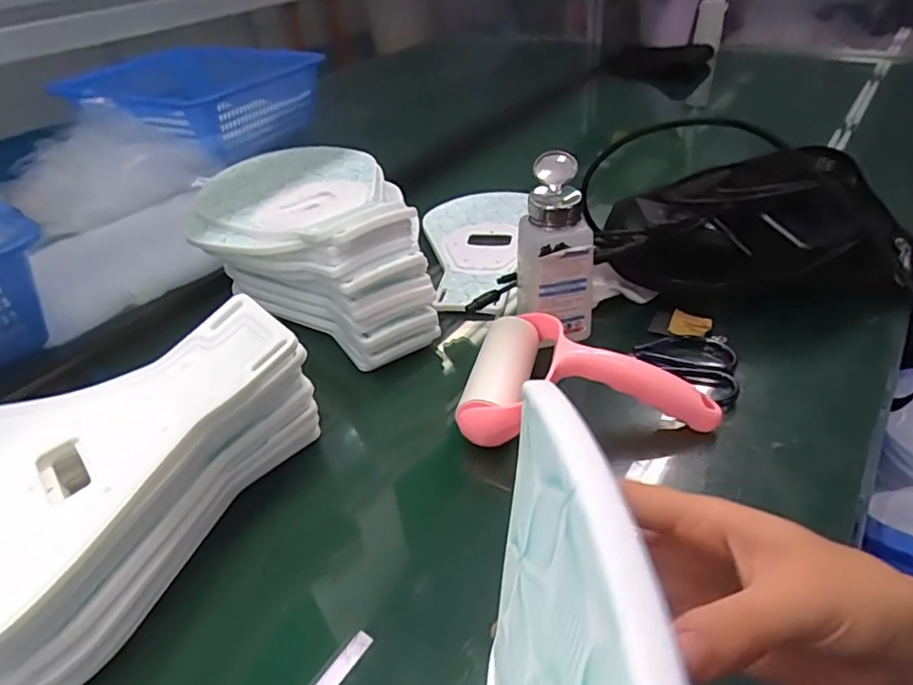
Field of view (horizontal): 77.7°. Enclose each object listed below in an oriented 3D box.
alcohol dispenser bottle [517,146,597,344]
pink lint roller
[{"bbox_3d":[0.080,-0.074,0.463,0.055,0.137,0.064,-5,38,1],"label":"alcohol dispenser bottle"},{"bbox_3d":[0.093,0.023,0.420,0.175,0.058,0.108,-2,38,5],"label":"pink lint roller"}]

